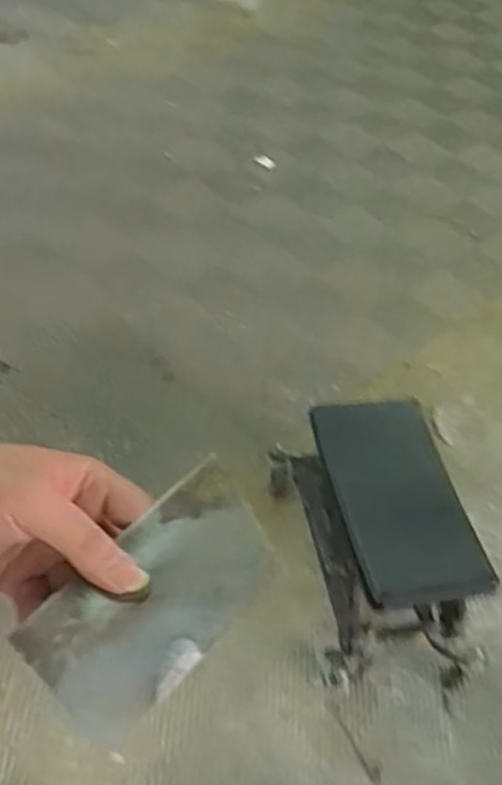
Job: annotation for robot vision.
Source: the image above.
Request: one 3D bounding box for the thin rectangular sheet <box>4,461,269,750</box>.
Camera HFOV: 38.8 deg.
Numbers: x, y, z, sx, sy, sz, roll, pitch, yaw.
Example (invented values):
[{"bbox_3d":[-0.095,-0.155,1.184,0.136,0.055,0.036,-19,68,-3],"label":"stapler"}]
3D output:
[{"bbox_3d":[-0.043,0.097,0.347,0.073,0.011,0.128,36,60,26],"label":"thin rectangular sheet"}]

